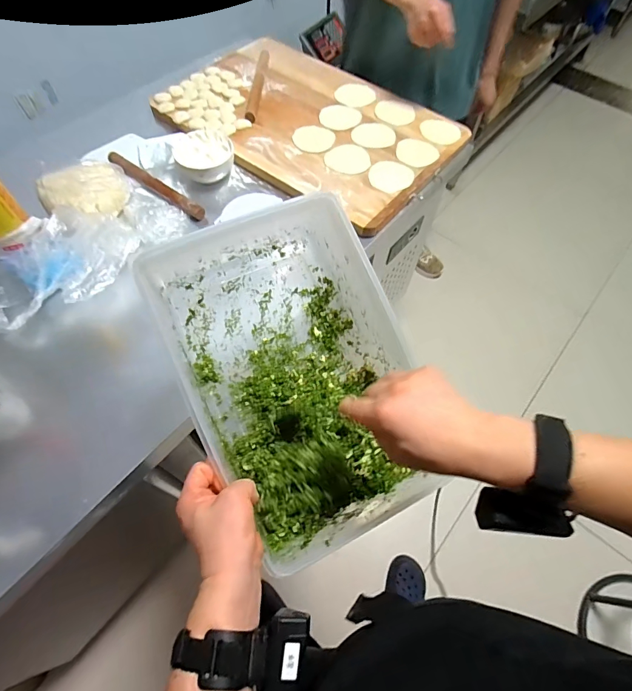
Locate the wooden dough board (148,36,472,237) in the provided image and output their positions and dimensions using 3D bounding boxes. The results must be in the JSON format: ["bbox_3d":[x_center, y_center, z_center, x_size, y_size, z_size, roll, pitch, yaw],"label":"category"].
[{"bbox_3d":[-0.017,-0.535,0.931,0.659,0.043,0.442,37,66,15],"label":"wooden dough board"}]

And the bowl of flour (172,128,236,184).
[{"bbox_3d":[-0.238,-0.403,0.851,0.116,0.062,0.112,2,62,-3],"label":"bowl of flour"}]

